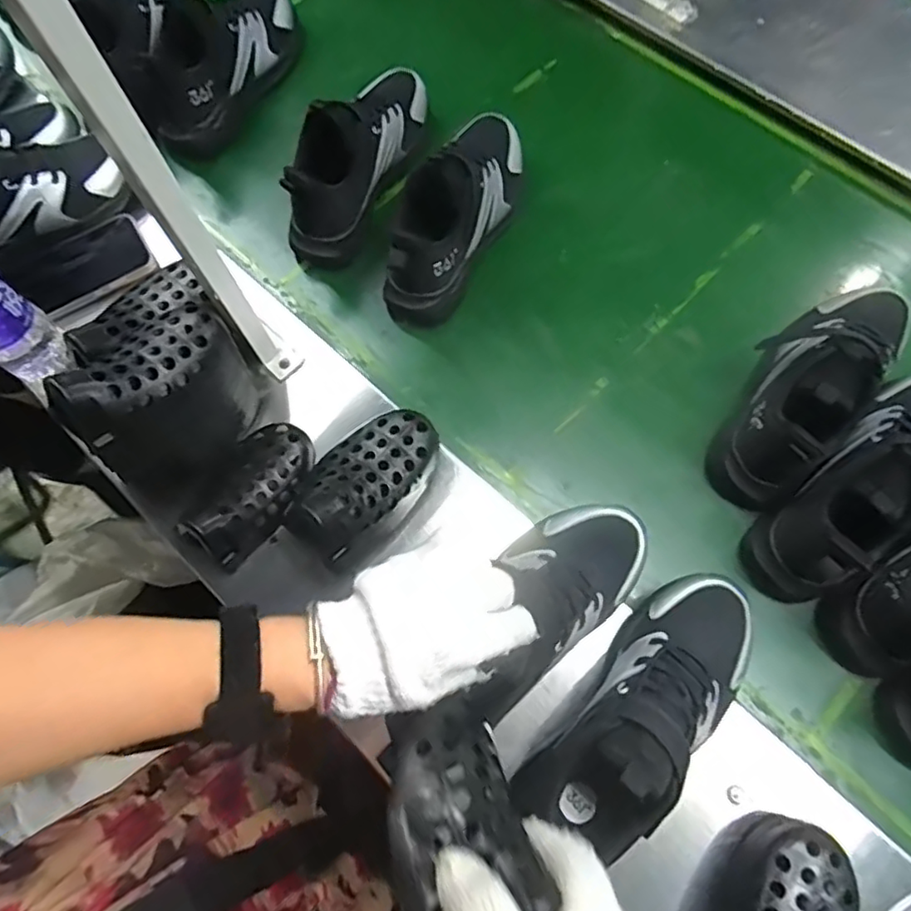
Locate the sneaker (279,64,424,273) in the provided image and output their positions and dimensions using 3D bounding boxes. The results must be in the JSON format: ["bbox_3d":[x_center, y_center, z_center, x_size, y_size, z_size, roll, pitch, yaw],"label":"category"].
[{"bbox_3d":[-0.100,-0.336,0.650,0.078,0.095,0.245,20,72,8],"label":"sneaker"}]

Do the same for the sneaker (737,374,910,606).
[{"bbox_3d":[0.368,0.021,0.534,0.247,0.111,0.094,-42,75,-13],"label":"sneaker"}]

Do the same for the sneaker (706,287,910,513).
[{"bbox_3d":[0.335,-0.068,0.565,0.251,0.102,0.100,-42,75,-13],"label":"sneaker"}]

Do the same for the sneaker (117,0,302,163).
[{"bbox_3d":[-0.270,-0.484,0.723,0.090,0.104,0.253,28,73,10],"label":"sneaker"}]

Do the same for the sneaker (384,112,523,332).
[{"bbox_3d":[0.006,-0.261,0.630,0.079,0.118,0.241,22,72,9],"label":"sneaker"}]

